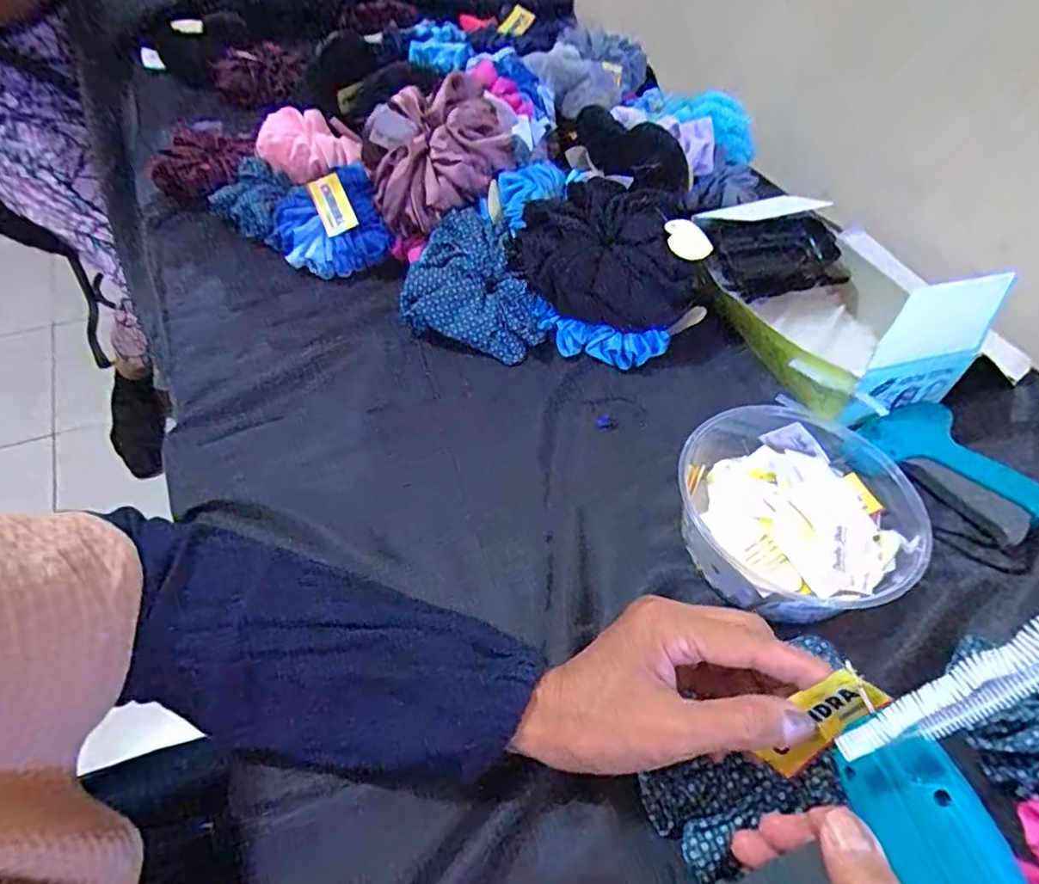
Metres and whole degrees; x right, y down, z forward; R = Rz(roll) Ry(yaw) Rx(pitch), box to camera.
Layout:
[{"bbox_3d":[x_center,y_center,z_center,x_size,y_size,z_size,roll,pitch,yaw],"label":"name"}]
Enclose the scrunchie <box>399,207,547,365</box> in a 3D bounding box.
[{"bbox_3d":[-0.043,-0.137,0.521,0.112,0.065,0.126,-1,50,-6],"label":"scrunchie"}]

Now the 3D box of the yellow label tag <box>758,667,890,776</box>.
[{"bbox_3d":[0.129,0.123,0.264,0.027,0.059,0.005,35,23,-1],"label":"yellow label tag"}]

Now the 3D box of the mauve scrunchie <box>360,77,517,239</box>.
[{"bbox_3d":[-0.072,-0.267,0.552,0.127,0.081,0.095,-13,52,-16],"label":"mauve scrunchie"}]

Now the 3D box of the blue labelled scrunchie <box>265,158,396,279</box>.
[{"bbox_3d":[-0.183,-0.212,0.576,0.101,0.063,0.090,-13,52,-16],"label":"blue labelled scrunchie"}]

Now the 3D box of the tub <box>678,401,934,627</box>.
[{"bbox_3d":[0.179,0.047,0.393,0.143,0.058,0.140,3,49,-3],"label":"tub"}]

